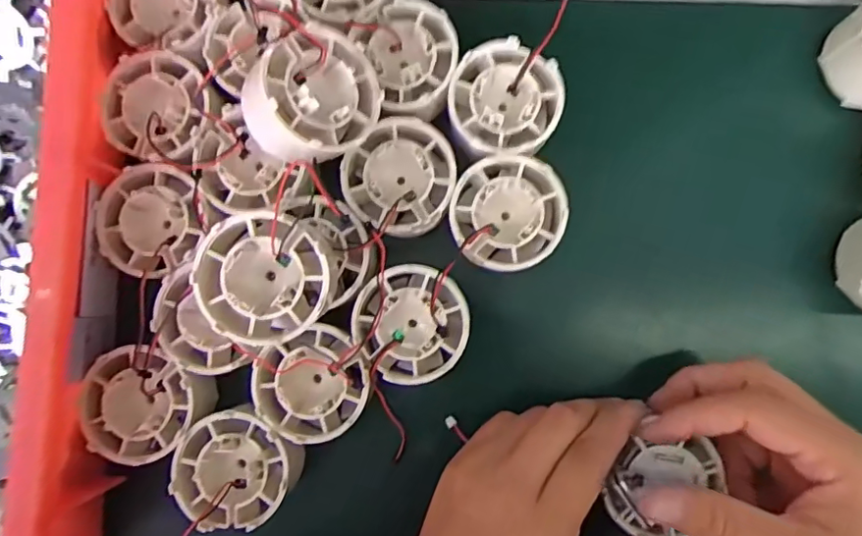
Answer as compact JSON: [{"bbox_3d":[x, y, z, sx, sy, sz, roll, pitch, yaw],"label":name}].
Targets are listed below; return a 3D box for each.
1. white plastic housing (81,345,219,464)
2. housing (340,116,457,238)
[{"bbox_3d":[-0.134,0.063,0.270,0.052,0.034,0.053,44,89,4],"label":"white plastic housing"},{"bbox_3d":[-0.013,-0.041,0.264,0.050,0.031,0.049,0,86,2],"label":"housing"}]

